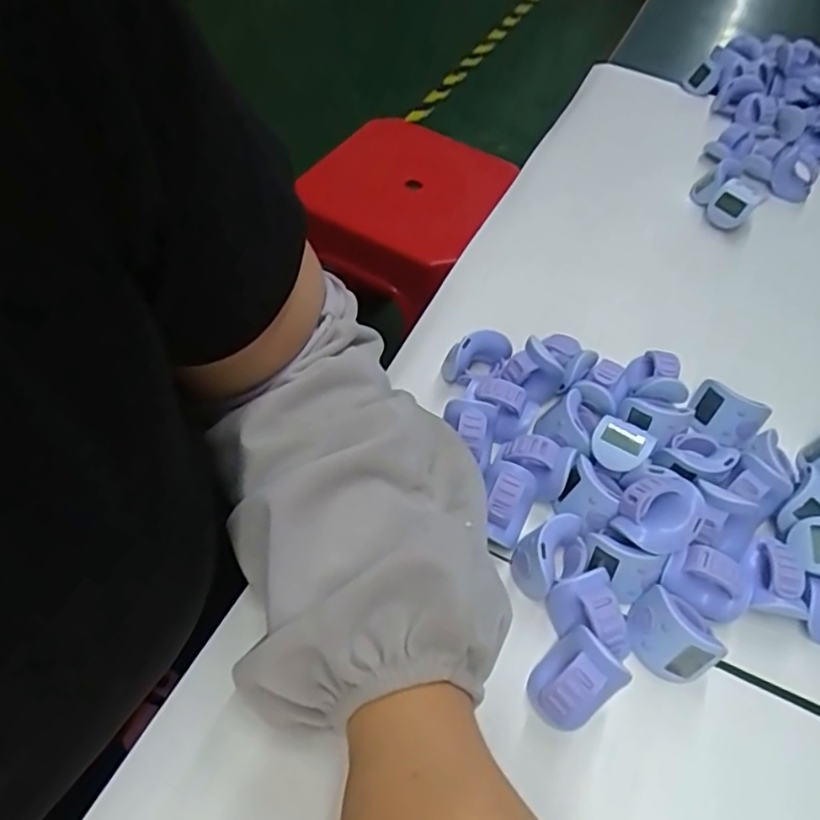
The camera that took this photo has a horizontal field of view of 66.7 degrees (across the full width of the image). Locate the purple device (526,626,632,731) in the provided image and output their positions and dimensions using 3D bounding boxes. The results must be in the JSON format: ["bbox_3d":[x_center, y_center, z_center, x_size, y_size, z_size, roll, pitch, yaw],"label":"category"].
[{"bbox_3d":[0.069,0.114,0.264,0.035,0.024,0.029,-32,58,-20],"label":"purple device"}]

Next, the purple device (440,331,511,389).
[{"bbox_3d":[0.040,-0.031,0.372,0.037,0.028,0.021,-29,62,-24],"label":"purple device"}]

